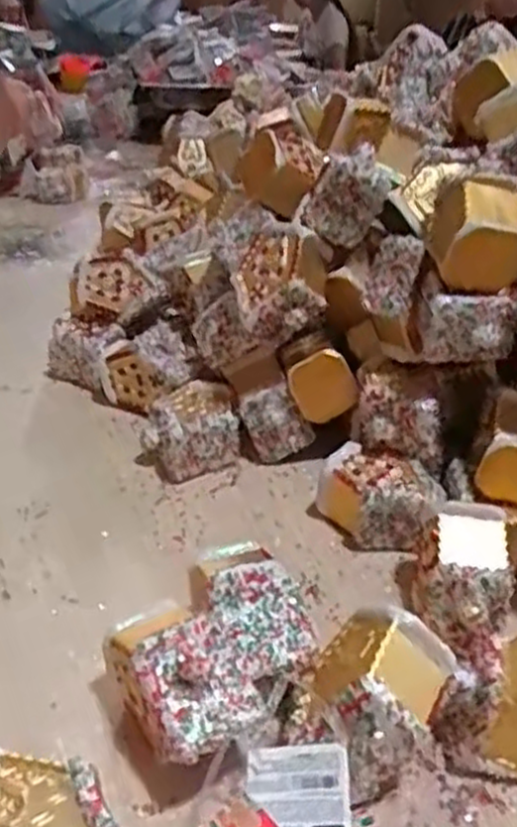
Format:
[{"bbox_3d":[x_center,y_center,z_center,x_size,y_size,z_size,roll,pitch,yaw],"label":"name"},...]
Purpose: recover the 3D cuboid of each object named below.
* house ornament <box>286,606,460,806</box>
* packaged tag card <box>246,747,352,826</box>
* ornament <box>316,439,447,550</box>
[{"bbox_3d":[0.051,0.138,0.363,0.062,0.074,0.066,17,34,25],"label":"house ornament"},{"bbox_3d":[0.017,0.168,0.327,0.043,0.004,0.046,-7,52,7],"label":"packaged tag card"},{"bbox_3d":[0.083,0.061,0.530,0.080,0.048,0.062,8,31,10],"label":"ornament"}]

